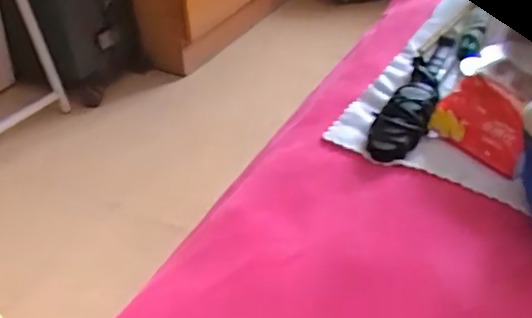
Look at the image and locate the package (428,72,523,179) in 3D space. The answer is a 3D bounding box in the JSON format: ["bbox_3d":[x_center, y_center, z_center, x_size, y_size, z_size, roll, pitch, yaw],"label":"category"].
[{"bbox_3d":[0.242,-0.040,0.617,0.025,0.075,0.107,3,31,-45],"label":"package"}]

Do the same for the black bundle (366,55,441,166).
[{"bbox_3d":[0.179,-0.068,0.689,0.058,0.027,0.199,17,42,23],"label":"black bundle"}]

